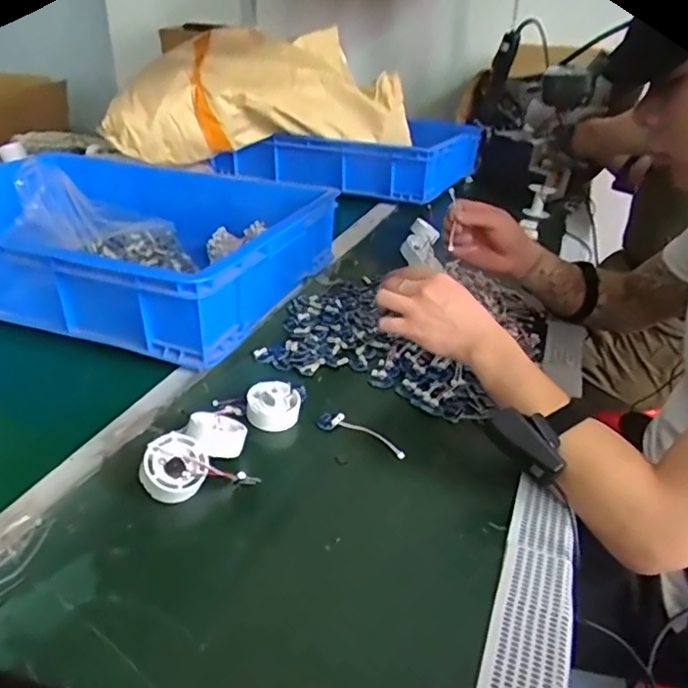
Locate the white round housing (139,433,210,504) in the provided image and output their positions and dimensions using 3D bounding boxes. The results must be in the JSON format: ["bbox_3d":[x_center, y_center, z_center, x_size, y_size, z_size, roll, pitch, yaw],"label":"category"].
[{"bbox_3d":[-0.149,0.109,0.511,0.054,0.024,0.054,14,52,-19],"label":"white round housing"}]

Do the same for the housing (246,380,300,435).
[{"bbox_3d":[-0.075,0.064,0.612,0.056,0.033,0.056,3,30,-2],"label":"housing"}]

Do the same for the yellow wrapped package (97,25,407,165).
[{"bbox_3d":[-0.195,-0.567,1.333,0.665,0.240,0.252,-6,31,-17],"label":"yellow wrapped package"}]

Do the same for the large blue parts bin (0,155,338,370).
[{"bbox_3d":[-0.330,-0.175,0.888,0.545,0.118,0.449,14,31,18],"label":"large blue parts bin"}]

